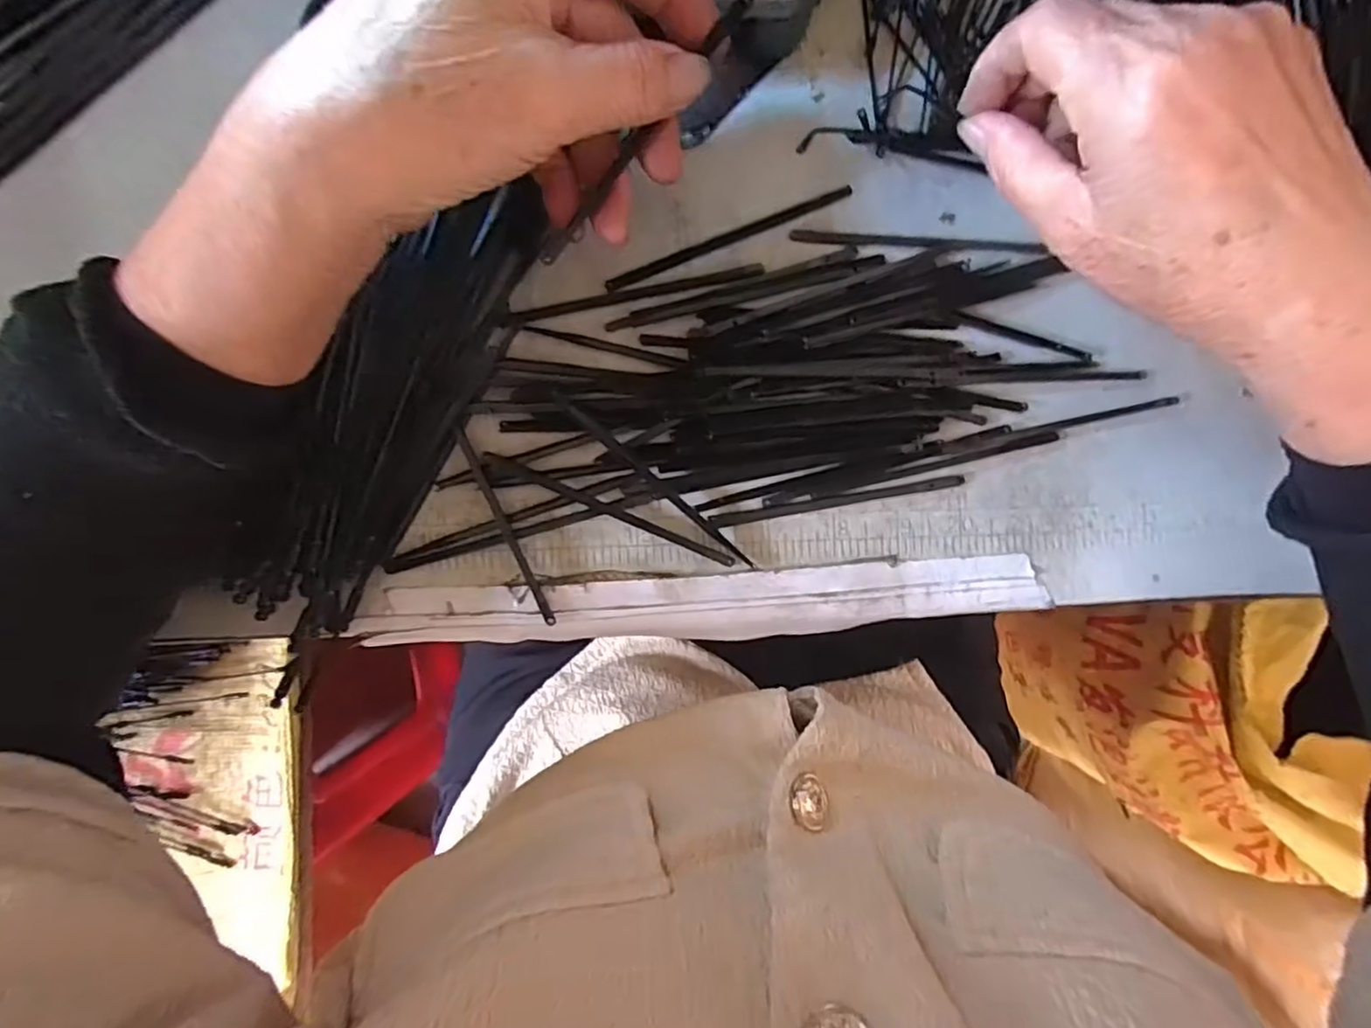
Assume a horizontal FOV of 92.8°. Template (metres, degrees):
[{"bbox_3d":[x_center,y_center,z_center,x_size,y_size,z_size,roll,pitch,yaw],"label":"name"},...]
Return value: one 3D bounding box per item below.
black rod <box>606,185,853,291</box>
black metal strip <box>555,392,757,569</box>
[{"bbox_3d":[0.016,-0.106,0.248,0.099,0.004,0.006,-23,92,-3],"label":"black rod"},{"bbox_3d":[-0.010,-0.012,0.242,0.095,0.006,0.004,41,90,-2],"label":"black metal strip"}]

